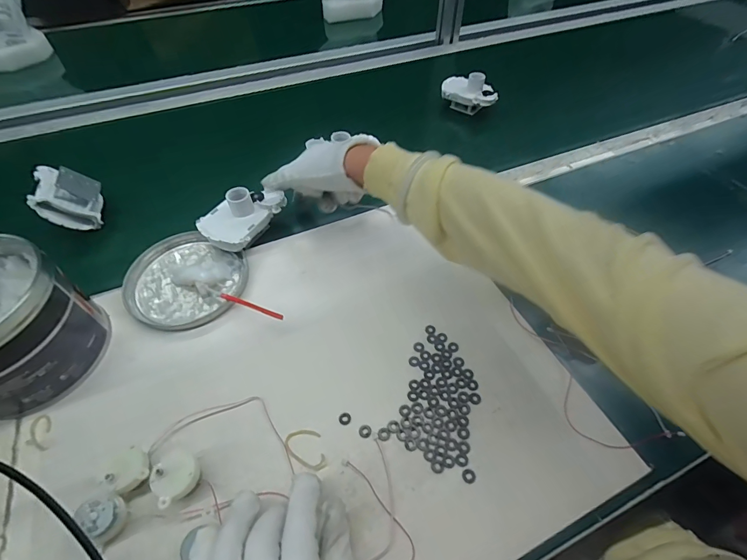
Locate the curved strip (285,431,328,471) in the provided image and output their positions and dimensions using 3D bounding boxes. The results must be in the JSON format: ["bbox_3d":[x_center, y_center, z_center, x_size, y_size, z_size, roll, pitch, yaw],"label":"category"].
[{"bbox_3d":[-0.057,0.142,0.308,0.030,0.004,0.035,-14,53,-10],"label":"curved strip"}]

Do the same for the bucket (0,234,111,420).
[{"bbox_3d":[-0.340,0.041,0.330,0.136,0.102,0.126,19,54,14],"label":"bucket"}]

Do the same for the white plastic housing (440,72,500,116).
[{"bbox_3d":[0.168,-0.328,0.646,0.094,0.058,0.061,14,53,11],"label":"white plastic housing"}]

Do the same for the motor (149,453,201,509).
[{"bbox_3d":[-0.150,0.153,0.284,0.031,0.027,0.031,0,52,0],"label":"motor"}]

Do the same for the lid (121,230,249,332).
[{"bbox_3d":[-0.214,-0.001,0.419,0.131,0.015,0.123,0,52,0],"label":"lid"}]

